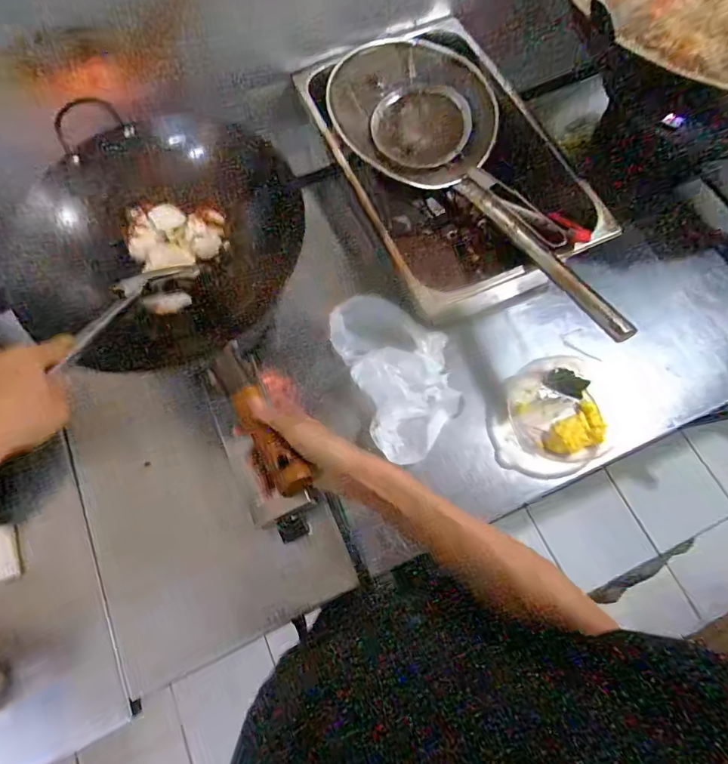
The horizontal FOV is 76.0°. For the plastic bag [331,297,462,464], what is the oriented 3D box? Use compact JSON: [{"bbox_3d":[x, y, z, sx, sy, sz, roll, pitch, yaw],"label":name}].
[{"bbox_3d":[0.057,-0.020,0.737,0.153,0.055,0.270,-22,72,-5],"label":"plastic bag"}]

